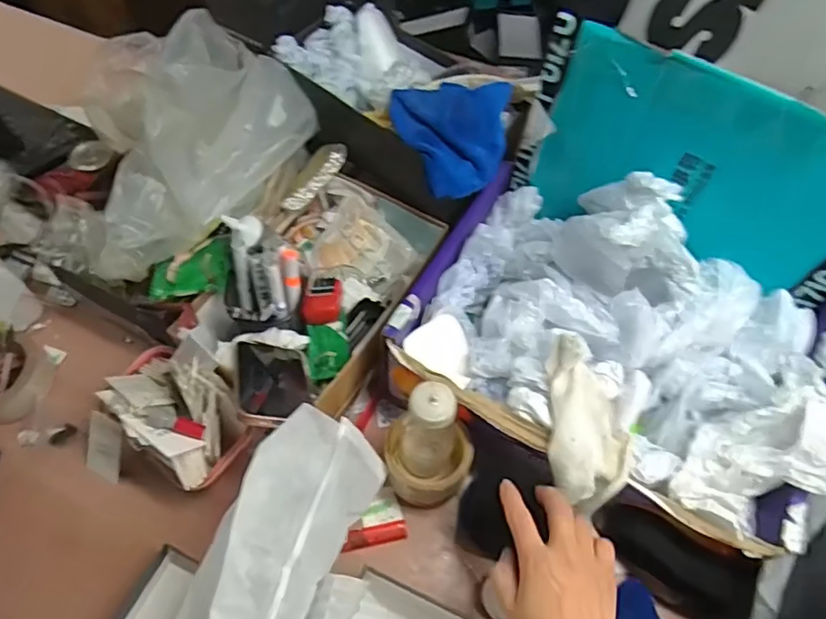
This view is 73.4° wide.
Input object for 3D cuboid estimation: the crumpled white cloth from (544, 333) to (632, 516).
[{"bbox_3d":[0.167,0.104,0.518,0.081,0.045,0.153,6,59,1],"label":"crumpled white cloth"}]

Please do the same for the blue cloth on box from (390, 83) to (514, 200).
[{"bbox_3d":[0.043,-0.187,0.615,0.124,0.027,0.118,-3,97,-4],"label":"blue cloth on box"}]

